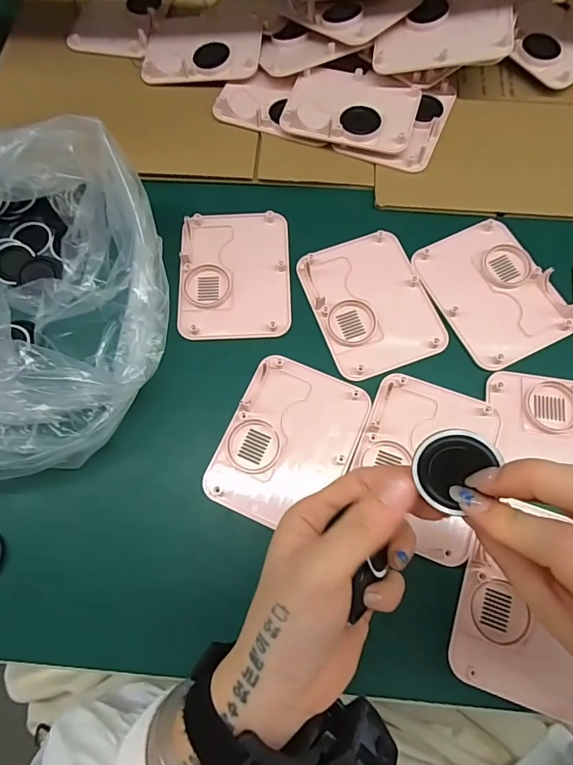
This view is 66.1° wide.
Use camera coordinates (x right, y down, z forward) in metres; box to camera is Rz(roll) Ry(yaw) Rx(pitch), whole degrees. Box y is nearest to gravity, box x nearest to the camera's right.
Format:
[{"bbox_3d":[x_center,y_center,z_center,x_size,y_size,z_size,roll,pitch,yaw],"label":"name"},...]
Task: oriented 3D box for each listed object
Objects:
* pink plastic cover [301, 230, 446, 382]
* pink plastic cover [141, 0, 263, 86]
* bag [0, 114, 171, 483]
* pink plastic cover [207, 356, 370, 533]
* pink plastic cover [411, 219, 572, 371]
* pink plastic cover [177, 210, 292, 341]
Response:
[{"bbox_3d":[0.072,-0.070,0.379,0.094,0.008,0.124,-20,72,-5],"label":"pink plastic cover"},{"bbox_3d":[-0.089,-0.372,0.477,0.123,0.015,0.118,2,71,2],"label":"pink plastic cover"},{"bbox_3d":[-0.207,-0.056,0.325,0.220,0.108,0.262,18,73,7],"label":"bag"},{"bbox_3d":[0.002,0.047,0.343,0.094,0.010,0.124,24,73,9],"label":"pink plastic cover"},{"bbox_3d":[0.179,-0.079,0.380,0.096,0.010,0.124,-26,72,-7],"label":"pink plastic cover"},{"bbox_3d":[-0.046,-0.097,0.391,0.096,0.010,0.122,-2,71,1],"label":"pink plastic cover"}]

